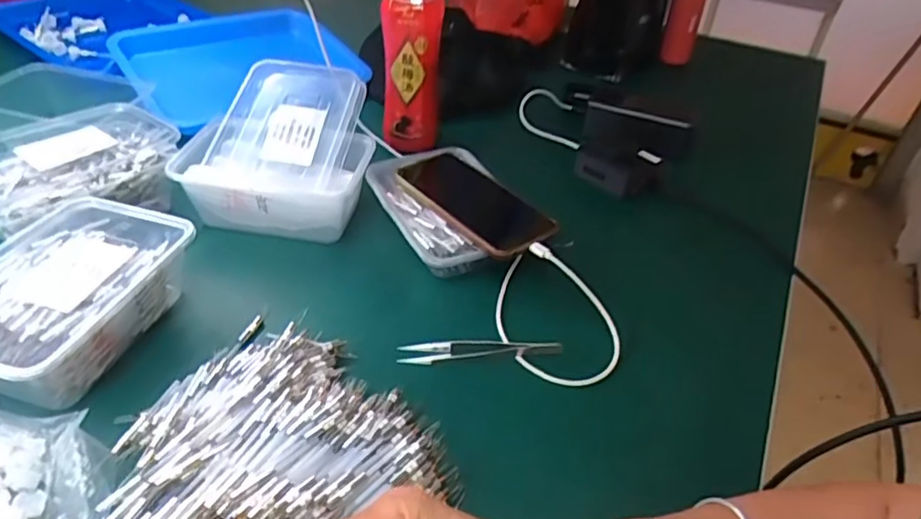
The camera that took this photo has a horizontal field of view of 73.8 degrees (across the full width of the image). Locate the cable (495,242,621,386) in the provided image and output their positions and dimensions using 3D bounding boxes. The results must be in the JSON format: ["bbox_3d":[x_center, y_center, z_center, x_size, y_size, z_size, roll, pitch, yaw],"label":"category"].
[{"bbox_3d":[0.080,0.042,0.495,0.104,0.039,0.109,13,39,8],"label":"cable"}]

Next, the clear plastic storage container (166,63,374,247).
[{"bbox_3d":[-0.170,-0.115,0.613,0.164,0.090,0.187,8,39,1],"label":"clear plastic storage container"}]

